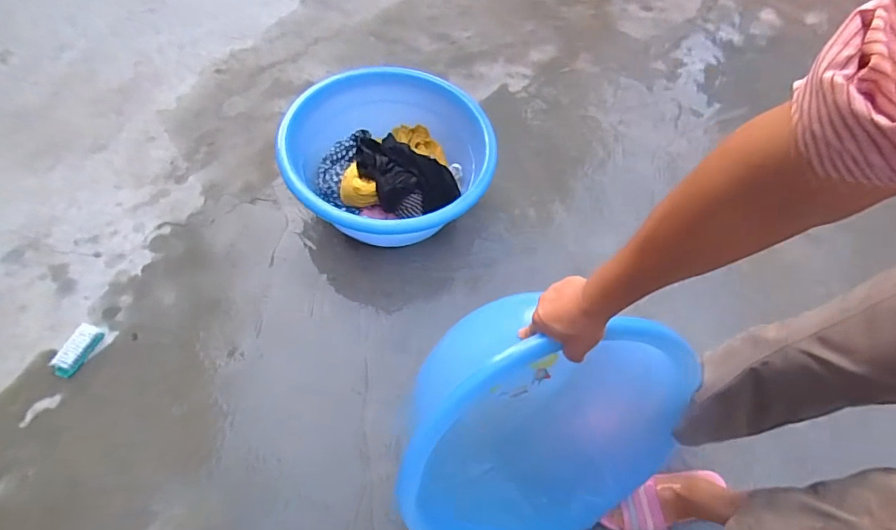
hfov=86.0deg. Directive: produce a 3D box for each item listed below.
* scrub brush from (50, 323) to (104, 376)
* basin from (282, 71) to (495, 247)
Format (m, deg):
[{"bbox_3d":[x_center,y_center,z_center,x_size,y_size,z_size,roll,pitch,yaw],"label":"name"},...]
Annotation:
[{"bbox_3d":[-0.709,0.160,0.915,0.046,0.026,0.101,15,63,5],"label":"scrub brush"},{"bbox_3d":[-0.117,-0.233,1.086,0.427,0.156,0.421,1,63,-2],"label":"basin"}]

